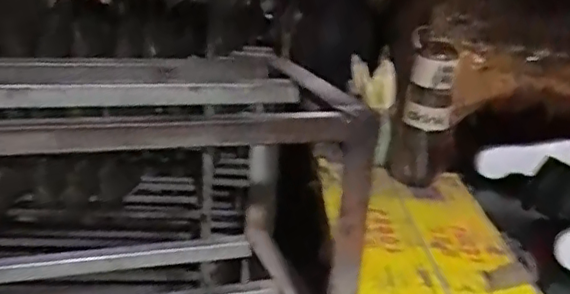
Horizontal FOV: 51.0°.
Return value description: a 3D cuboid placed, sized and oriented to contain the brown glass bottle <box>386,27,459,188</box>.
[{"bbox_3d":[0.218,-0.055,0.948,0.085,0.227,0.082,7,19,9],"label":"brown glass bottle"}]

